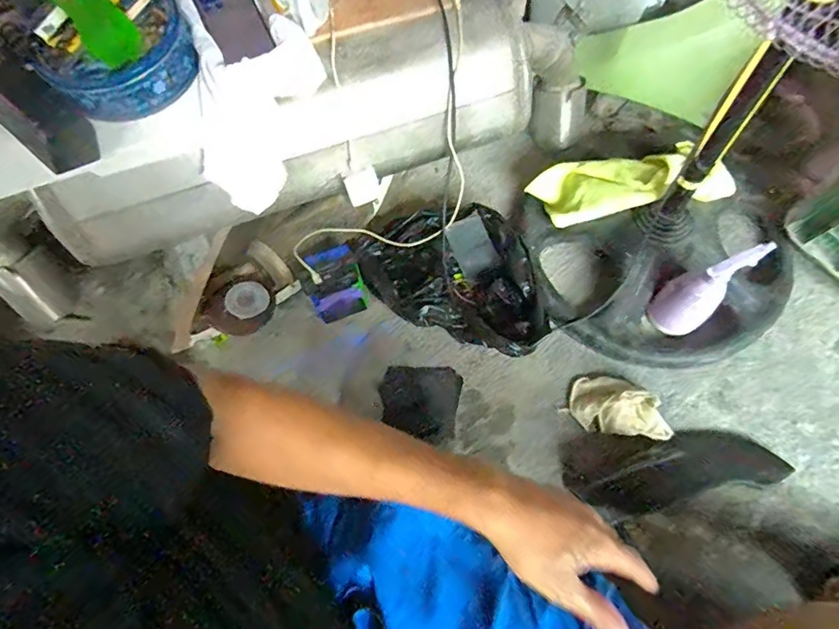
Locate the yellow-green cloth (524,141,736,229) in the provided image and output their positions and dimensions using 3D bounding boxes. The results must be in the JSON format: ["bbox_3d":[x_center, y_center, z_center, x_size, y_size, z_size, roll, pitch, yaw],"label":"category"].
[{"bbox_3d":[0.388,-0.240,0.873,0.342,0.117,0.119,-7,68,0],"label":"yellow-green cloth"}]

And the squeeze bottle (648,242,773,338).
[{"bbox_3d":[0.440,-0.041,0.752,0.085,0.195,0.090,28,72,13],"label":"squeeze bottle"}]

